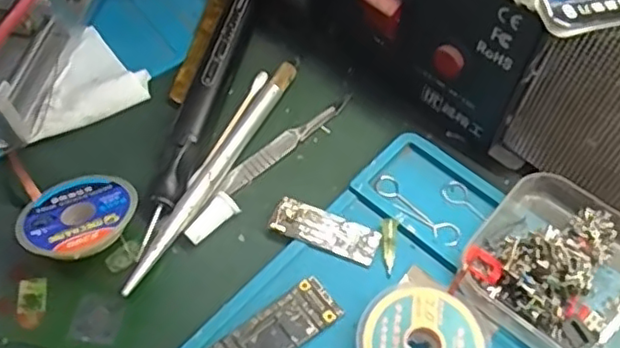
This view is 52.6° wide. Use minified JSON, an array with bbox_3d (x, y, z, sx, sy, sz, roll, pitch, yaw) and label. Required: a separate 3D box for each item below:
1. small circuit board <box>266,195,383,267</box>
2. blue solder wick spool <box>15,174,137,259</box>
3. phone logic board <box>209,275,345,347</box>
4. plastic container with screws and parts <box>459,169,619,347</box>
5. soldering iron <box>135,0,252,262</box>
[{"bbox_3d":[0.006,0.023,0.252,0.044,0.004,0.016,21,64,10],"label":"small circuit board"},{"bbox_3d":[-0.091,0.017,0.247,0.044,0.009,0.038,-26,44,-25],"label":"blue solder wick spool"},{"bbox_3d":[-0.019,0.062,0.228,0.064,0.004,0.020,-34,63,-19],"label":"phone logic board"},{"bbox_3d":[0.094,0.034,0.234,0.063,0.023,0.062,35,64,21],"label":"plastic container with screws and parts"},{"bbox_3d":[-0.049,-0.029,0.274,0.013,0.019,0.135,12,58,8],"label":"soldering iron"}]

